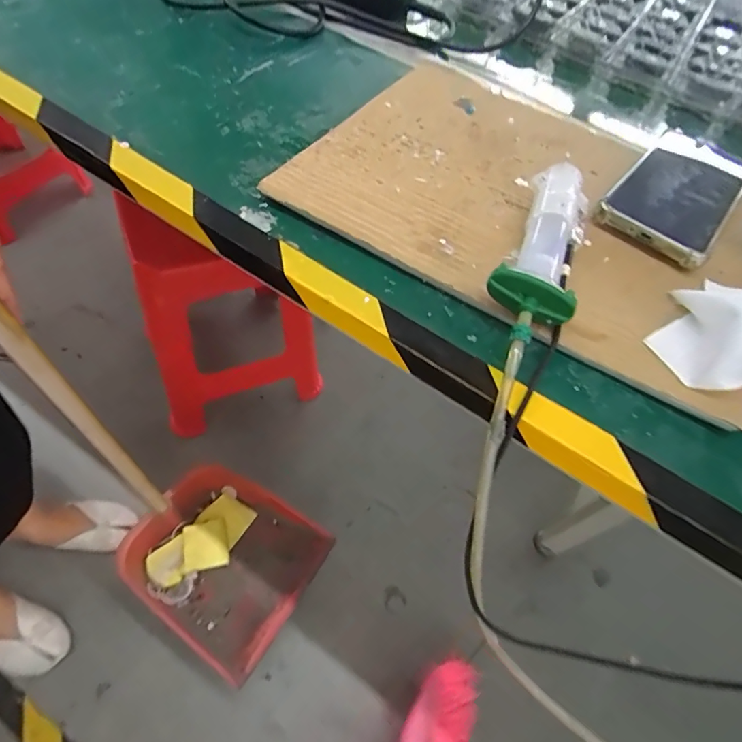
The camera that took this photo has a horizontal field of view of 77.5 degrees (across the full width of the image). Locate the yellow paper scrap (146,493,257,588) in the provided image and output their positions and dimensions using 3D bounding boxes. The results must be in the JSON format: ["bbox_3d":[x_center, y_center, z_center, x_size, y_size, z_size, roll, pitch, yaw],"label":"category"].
[{"bbox_3d":[-0.282,0.293,0.785,0.097,0.029,0.174,37,62,19],"label":"yellow paper scrap"}]

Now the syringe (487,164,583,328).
[{"bbox_3d":[0.107,-0.083,0.295,0.047,0.027,0.137,16,58,7],"label":"syringe"}]

